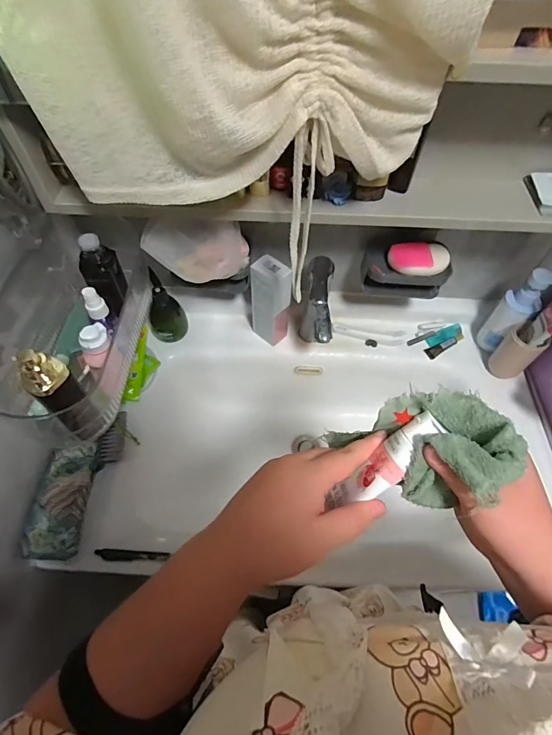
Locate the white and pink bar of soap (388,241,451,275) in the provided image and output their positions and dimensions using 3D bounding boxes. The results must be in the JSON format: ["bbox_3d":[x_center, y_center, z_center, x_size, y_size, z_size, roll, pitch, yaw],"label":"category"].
[{"bbox_3d":[0.223,-0.169,0.598,0.089,0.024,0.053,-5,58,-4],"label":"white and pink bar of soap"}]

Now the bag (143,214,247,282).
[{"bbox_3d":[-0.113,-0.172,0.566,0.147,0.078,0.056,-9,59,-6],"label":"bag"}]

